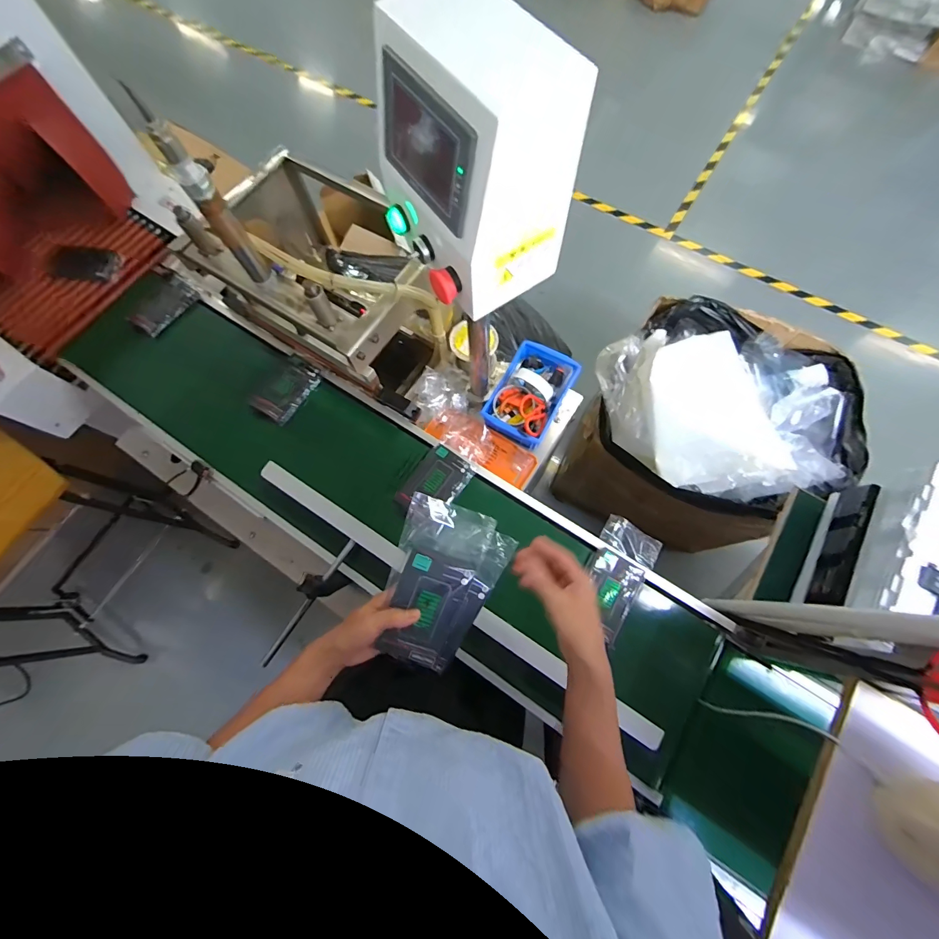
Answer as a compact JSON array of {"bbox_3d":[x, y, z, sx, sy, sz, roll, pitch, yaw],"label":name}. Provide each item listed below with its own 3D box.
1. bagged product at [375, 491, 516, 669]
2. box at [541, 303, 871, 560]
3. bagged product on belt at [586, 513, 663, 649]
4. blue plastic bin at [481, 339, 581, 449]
[{"bbox_3d":[-0.038,0.135,0.456,0.128,0.025,0.186,27,89,-13],"label":"bagged product"},{"bbox_3d":[0.659,-0.112,1.265,0.630,0.656,0.533,23,75,8],"label":"box"},{"bbox_3d":[0.249,0.182,0.678,0.097,0.033,0.194,31,76,10],"label":"bagged product on belt"},{"bbox_3d":[0.130,-0.161,0.847,0.138,0.078,0.211,29,76,10],"label":"blue plastic bin"}]

